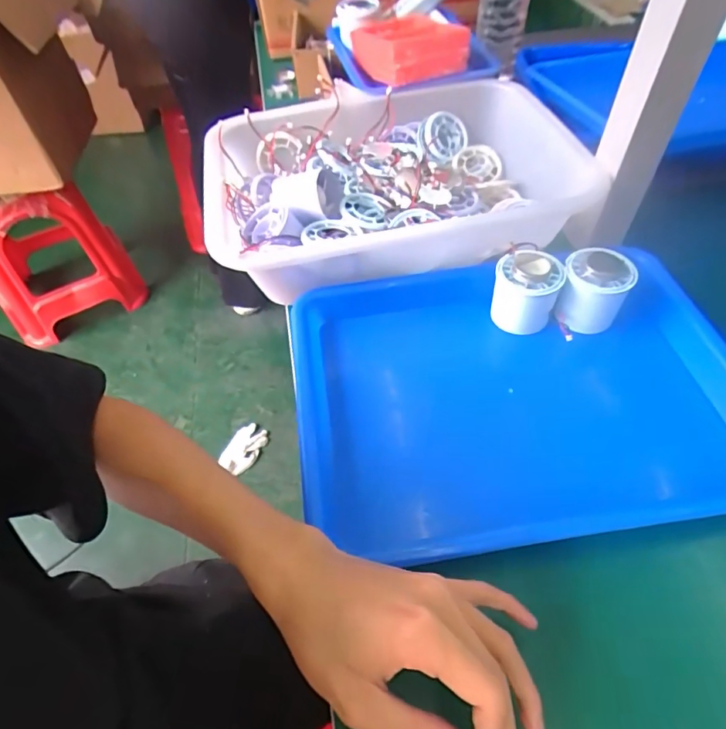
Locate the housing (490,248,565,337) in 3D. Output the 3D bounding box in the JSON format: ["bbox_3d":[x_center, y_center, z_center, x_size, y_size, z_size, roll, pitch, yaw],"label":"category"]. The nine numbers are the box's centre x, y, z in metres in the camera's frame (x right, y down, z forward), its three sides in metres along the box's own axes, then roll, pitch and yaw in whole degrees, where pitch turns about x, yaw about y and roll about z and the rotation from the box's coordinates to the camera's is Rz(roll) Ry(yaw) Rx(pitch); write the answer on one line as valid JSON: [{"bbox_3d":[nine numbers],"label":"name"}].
[{"bbox_3d":[0.142,-0.064,0.425,0.054,0.056,0.051,21,56,19],"label":"housing"}]

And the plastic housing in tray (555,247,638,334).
[{"bbox_3d":[0.196,-0.060,0.416,0.055,0.054,0.056,17,54,16],"label":"plastic housing in tray"}]

